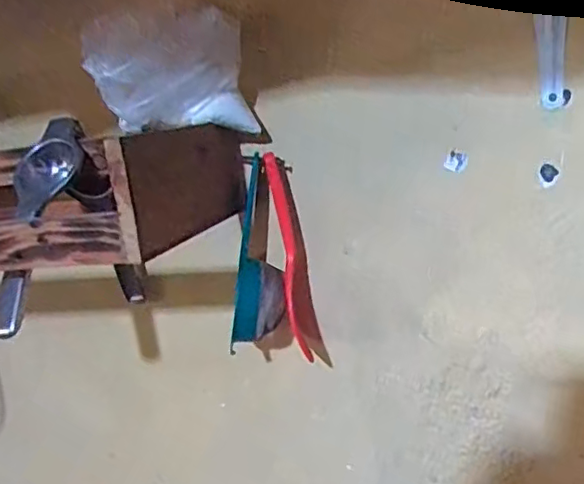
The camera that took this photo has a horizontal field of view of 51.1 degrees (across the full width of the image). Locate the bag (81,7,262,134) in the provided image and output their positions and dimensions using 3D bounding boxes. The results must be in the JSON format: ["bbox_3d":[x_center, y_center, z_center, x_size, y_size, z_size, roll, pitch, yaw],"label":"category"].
[{"bbox_3d":[-0.107,-0.153,0.537,0.142,0.104,0.039,0,-4,-25],"label":"bag"}]

